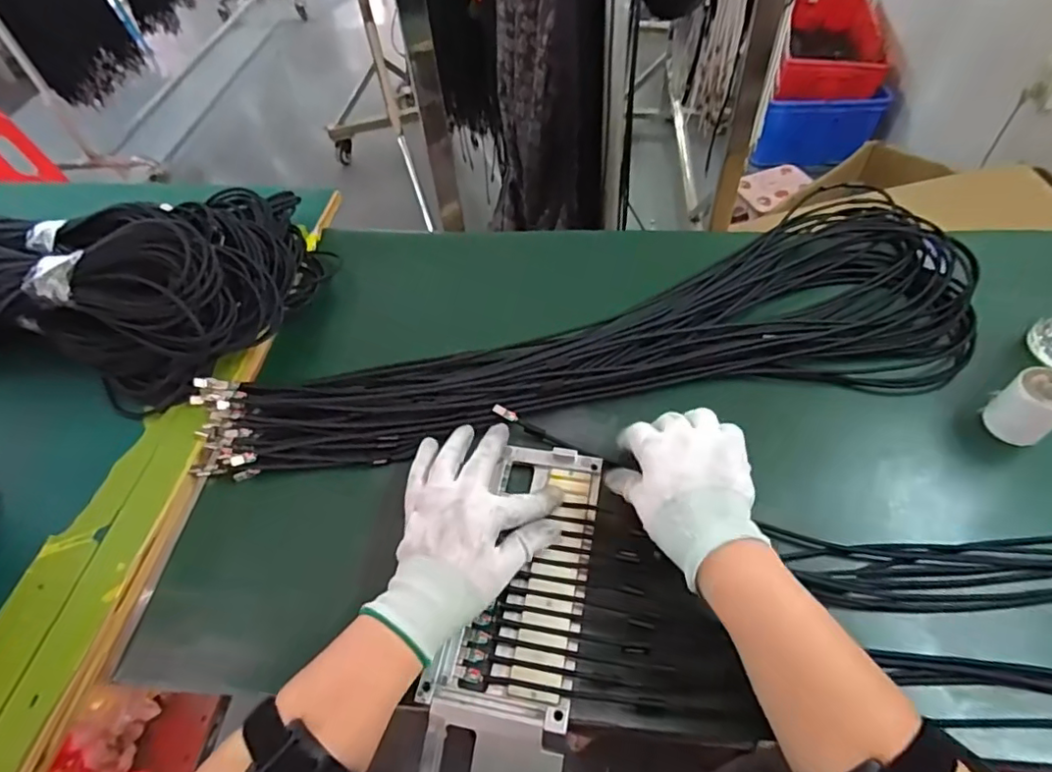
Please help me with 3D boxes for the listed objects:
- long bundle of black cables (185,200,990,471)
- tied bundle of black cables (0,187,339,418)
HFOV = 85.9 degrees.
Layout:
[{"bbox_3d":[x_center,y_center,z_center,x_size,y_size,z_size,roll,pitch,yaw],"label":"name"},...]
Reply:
[{"bbox_3d":[0.066,-0.057,0.555,0.735,0.039,0.228,-9,52,-3],"label":"long bundle of black cables"},{"bbox_3d":[-0.559,-0.091,0.562,0.665,0.117,0.243,-6,52,0],"label":"tied bundle of black cables"}]

